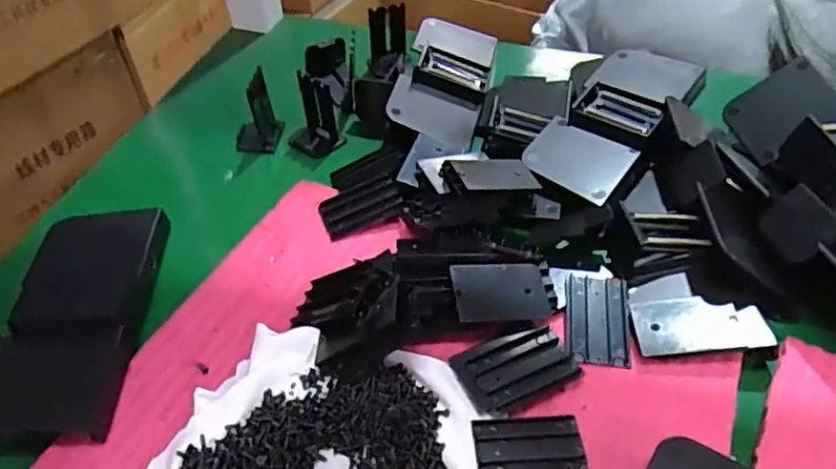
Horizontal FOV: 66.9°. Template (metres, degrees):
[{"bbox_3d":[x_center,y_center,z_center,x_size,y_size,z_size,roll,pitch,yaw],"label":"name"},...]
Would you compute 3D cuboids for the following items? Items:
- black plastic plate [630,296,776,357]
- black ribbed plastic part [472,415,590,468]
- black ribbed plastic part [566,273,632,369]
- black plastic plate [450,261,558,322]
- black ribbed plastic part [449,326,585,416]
[{"bbox_3d":[0.158,0.051,0.356,0.070,0.004,0.032,-6,61,7],"label":"black plastic plate"},{"bbox_3d":[0.056,0.107,0.315,0.054,0.005,0.036,-4,48,-1],"label":"black ribbed plastic part"},{"bbox_3d":[0.103,0.047,0.362,0.035,0.005,0.054,4,49,6],"label":"black ribbed plastic part"},{"bbox_3d":[0.051,0.033,0.366,0.063,0.006,0.035,-4,63,-16],"label":"black plastic plate"},{"bbox_3d":[0.052,0.070,0.342,0.059,0.009,0.040,-19,50,-14],"label":"black ribbed plastic part"}]

